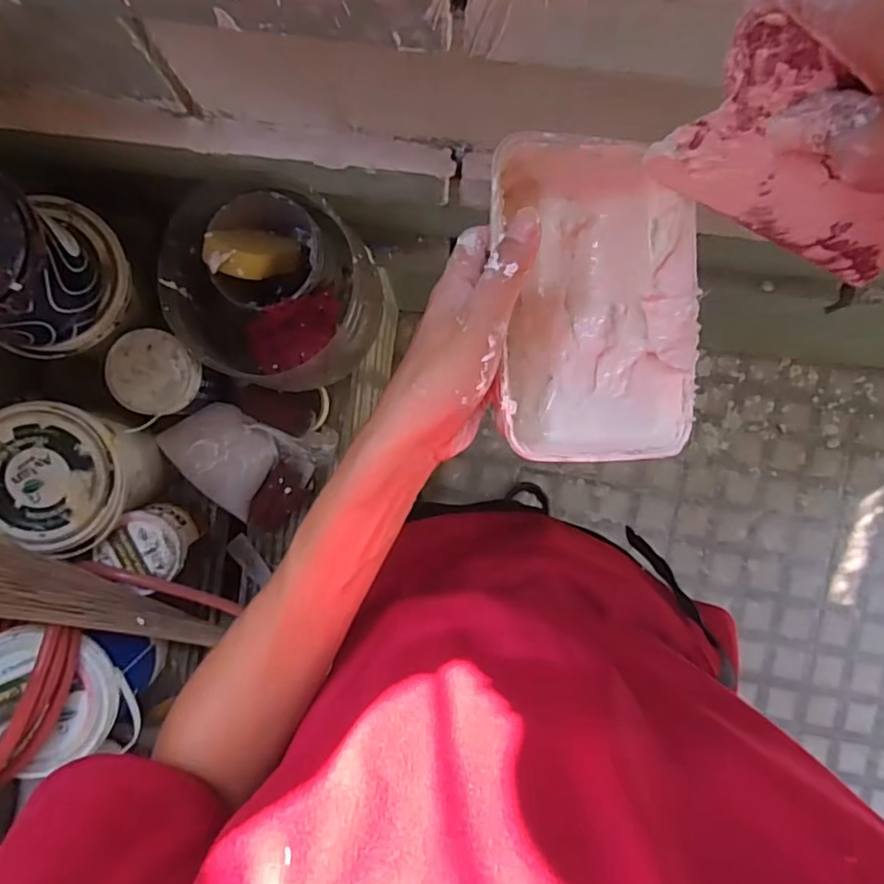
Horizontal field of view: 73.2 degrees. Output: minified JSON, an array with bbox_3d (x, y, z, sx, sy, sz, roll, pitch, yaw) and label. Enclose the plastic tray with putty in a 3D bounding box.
[{"bbox_3d":[0.084,-0.076,0.332,0.114,0.055,0.168,-2,92,0],"label":"plastic tray with putty"}]

